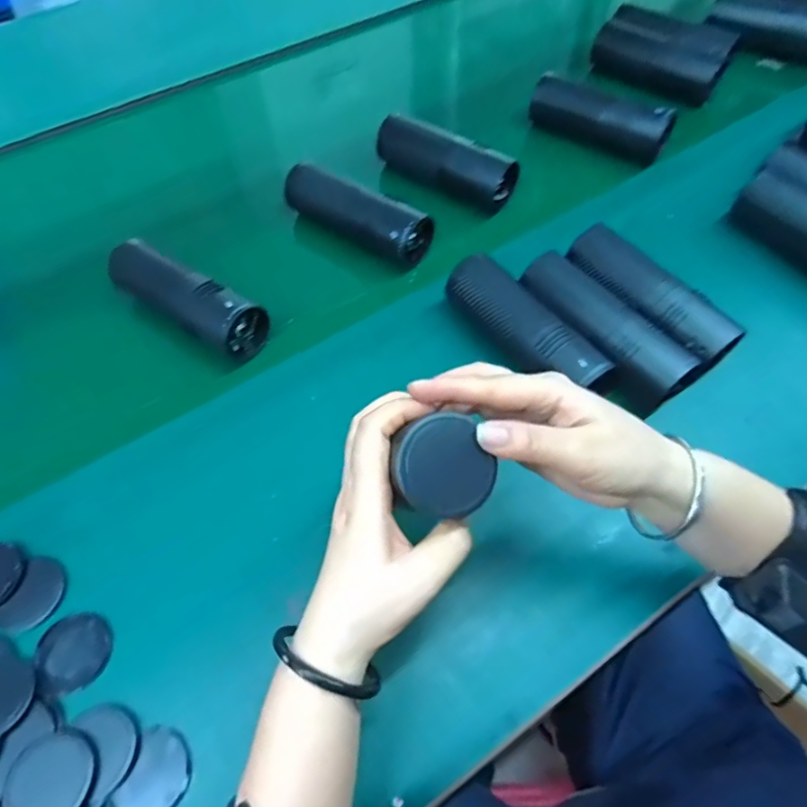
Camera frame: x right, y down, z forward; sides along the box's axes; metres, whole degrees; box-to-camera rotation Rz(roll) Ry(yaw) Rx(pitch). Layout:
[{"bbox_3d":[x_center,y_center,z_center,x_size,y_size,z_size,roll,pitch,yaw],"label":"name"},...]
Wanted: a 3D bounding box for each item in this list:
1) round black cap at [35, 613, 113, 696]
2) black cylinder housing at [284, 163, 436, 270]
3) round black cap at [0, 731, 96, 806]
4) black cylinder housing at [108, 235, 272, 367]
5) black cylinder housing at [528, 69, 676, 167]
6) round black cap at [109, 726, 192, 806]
[{"bbox_3d":[-0.226,0.170,0.369,0.048,0.006,0.049,-1,59,1],"label":"round black cap"},{"bbox_3d":[-0.050,-0.198,0.553,0.166,0.046,0.056,34,65,20],"label":"black cylinder housing"},{"bbox_3d":[-0.213,0.226,0.322,0.049,0.005,0.049,-1,59,1],"label":"round black cap"},{"bbox_3d":[-0.203,-0.101,0.499,0.155,0.053,0.050,28,63,17],"label":"black cylinder housing"},{"bbox_3d":[0.219,-0.338,0.628,0.160,0.050,0.044,34,65,20],"label":"black cylinder housing"},{"bbox_3d":[-0.152,0.232,0.334,0.040,0.006,0.048,16,61,11],"label":"round black cap"}]

